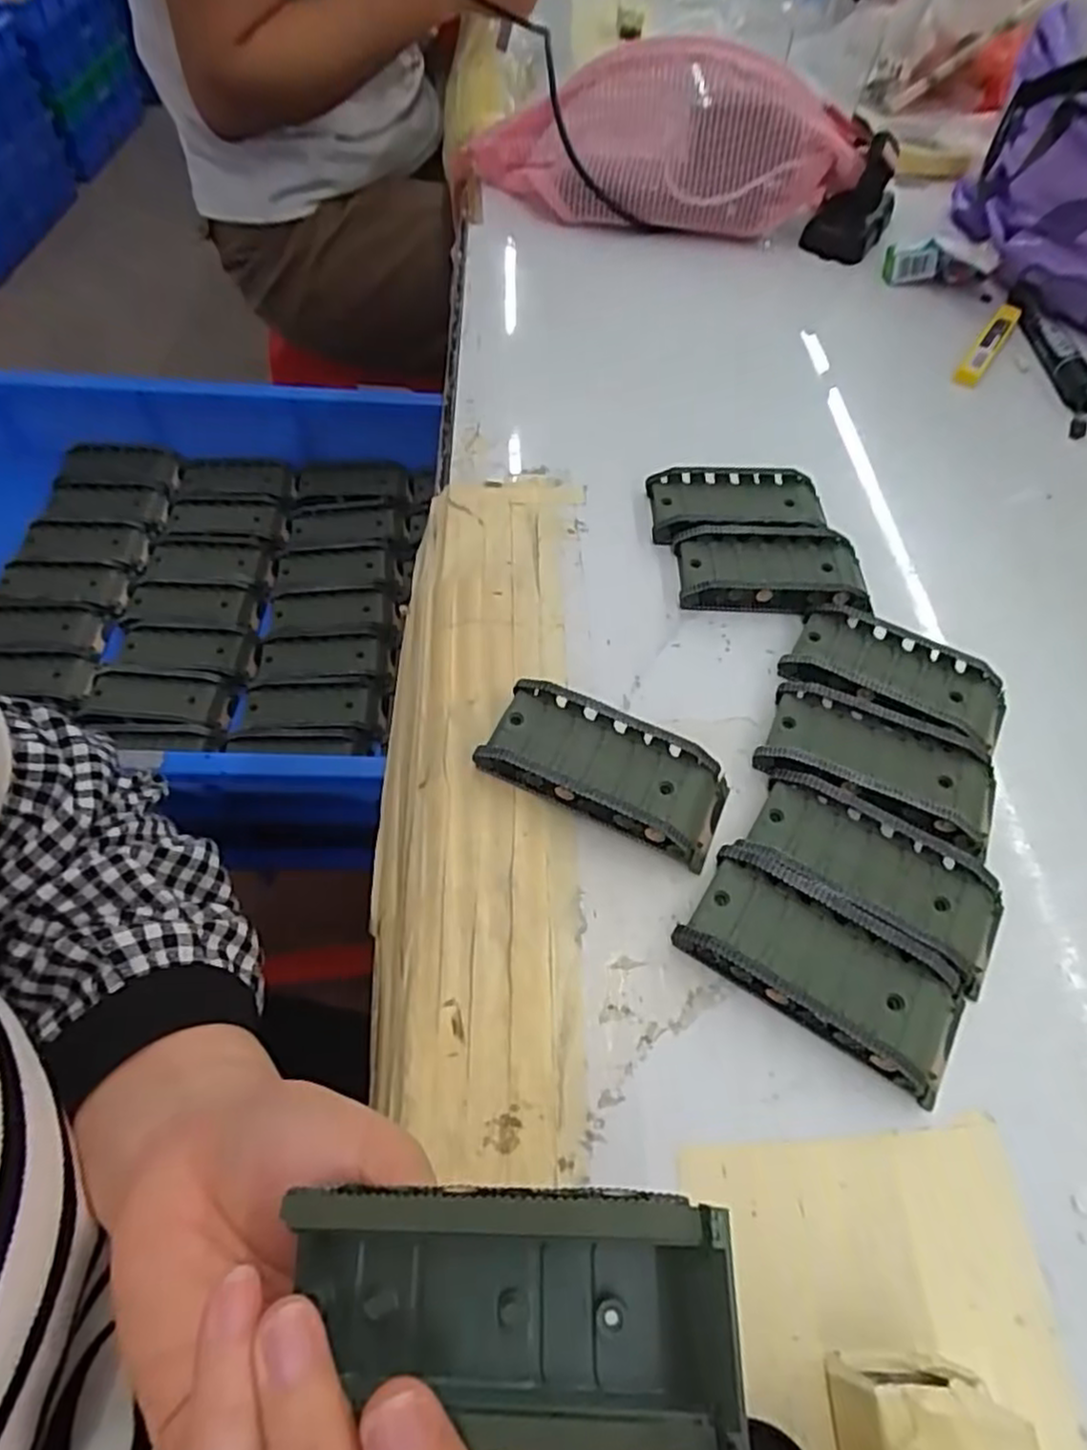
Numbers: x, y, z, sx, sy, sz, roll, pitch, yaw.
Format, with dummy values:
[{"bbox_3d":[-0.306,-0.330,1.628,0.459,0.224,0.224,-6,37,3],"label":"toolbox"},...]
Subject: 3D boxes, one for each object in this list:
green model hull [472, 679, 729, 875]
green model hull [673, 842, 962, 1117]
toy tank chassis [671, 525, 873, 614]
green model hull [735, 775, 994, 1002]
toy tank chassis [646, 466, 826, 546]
[{"bbox_3d":[0.026,0.017,0.294,0.095,0.024,0.045,23,59,12],"label":"green model hull"},{"bbox_3d":[0.100,0.086,0.259,0.095,0.019,0.044,28,60,15],"label":"green model hull"},{"bbox_3d":[0.116,-0.077,0.368,0.095,0.018,0.049,3,57,-1],"label":"toy tank chassis"},{"bbox_3d":[0.127,0.057,0.280,0.096,0.020,0.047,29,60,15],"label":"green model hull"},{"bbox_3d":[0.104,-0.117,0.392,0.092,0.018,0.045,0,57,-3],"label":"toy tank chassis"}]

